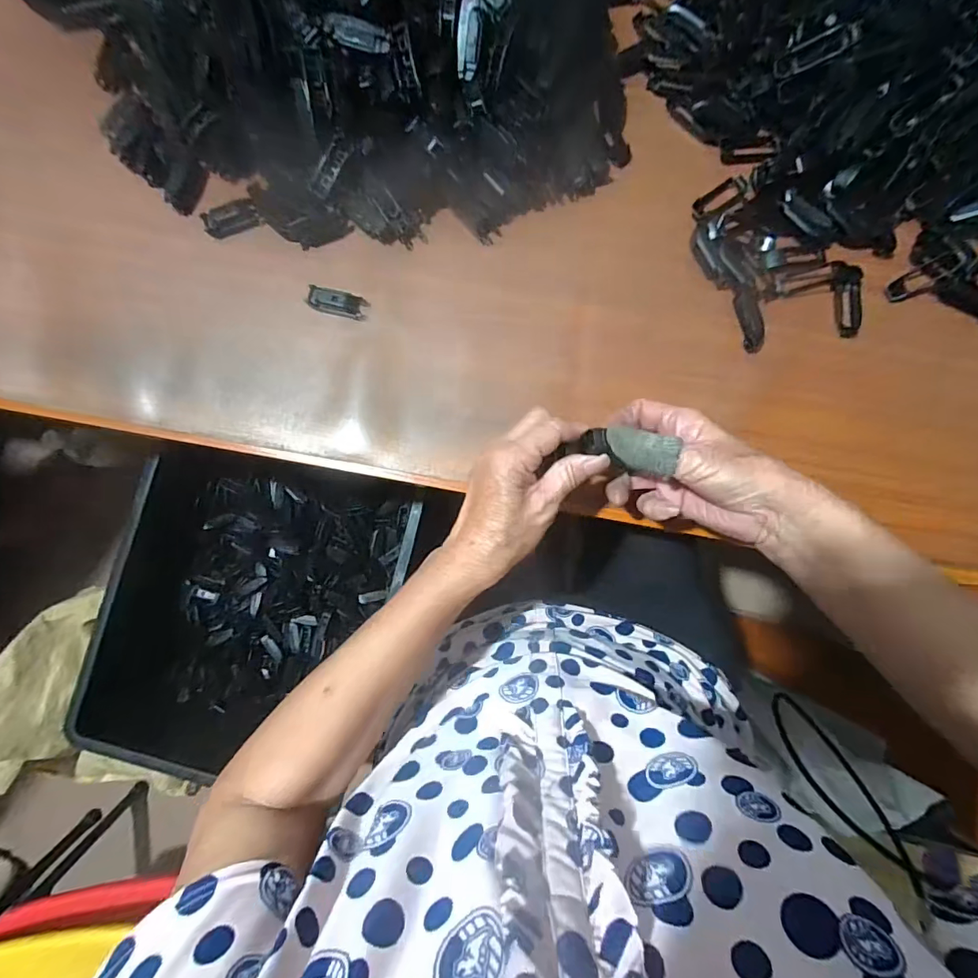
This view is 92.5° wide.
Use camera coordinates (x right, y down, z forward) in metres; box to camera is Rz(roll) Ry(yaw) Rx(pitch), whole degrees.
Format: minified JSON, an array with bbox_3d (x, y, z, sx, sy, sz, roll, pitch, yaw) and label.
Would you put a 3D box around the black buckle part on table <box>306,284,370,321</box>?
[{"bbox_3d":[-0.130,-0.160,0.404,0.049,0.010,0.019,9,86,-13],"label":"black buckle part on table"}]

